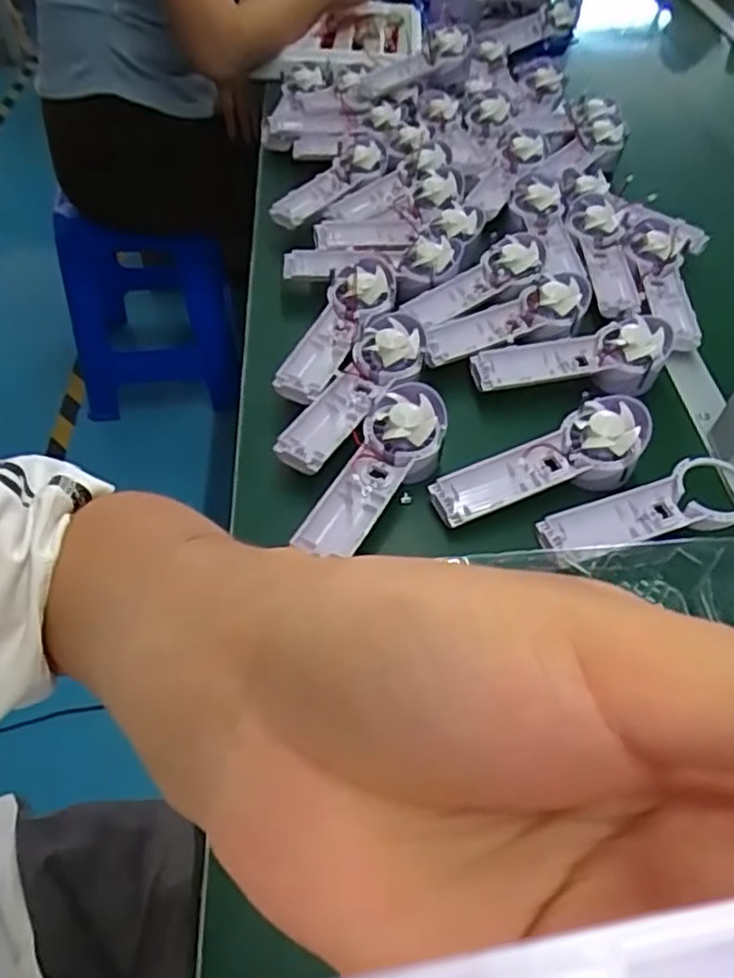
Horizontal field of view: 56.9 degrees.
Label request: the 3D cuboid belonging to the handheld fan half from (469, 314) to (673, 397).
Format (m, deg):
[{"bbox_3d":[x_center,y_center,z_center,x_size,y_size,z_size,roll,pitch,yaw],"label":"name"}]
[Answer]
[{"bbox_3d":[0.182,-0.119,0.604,0.175,0.040,0.063,-5,52,-8],"label":"handheld fan half"}]

